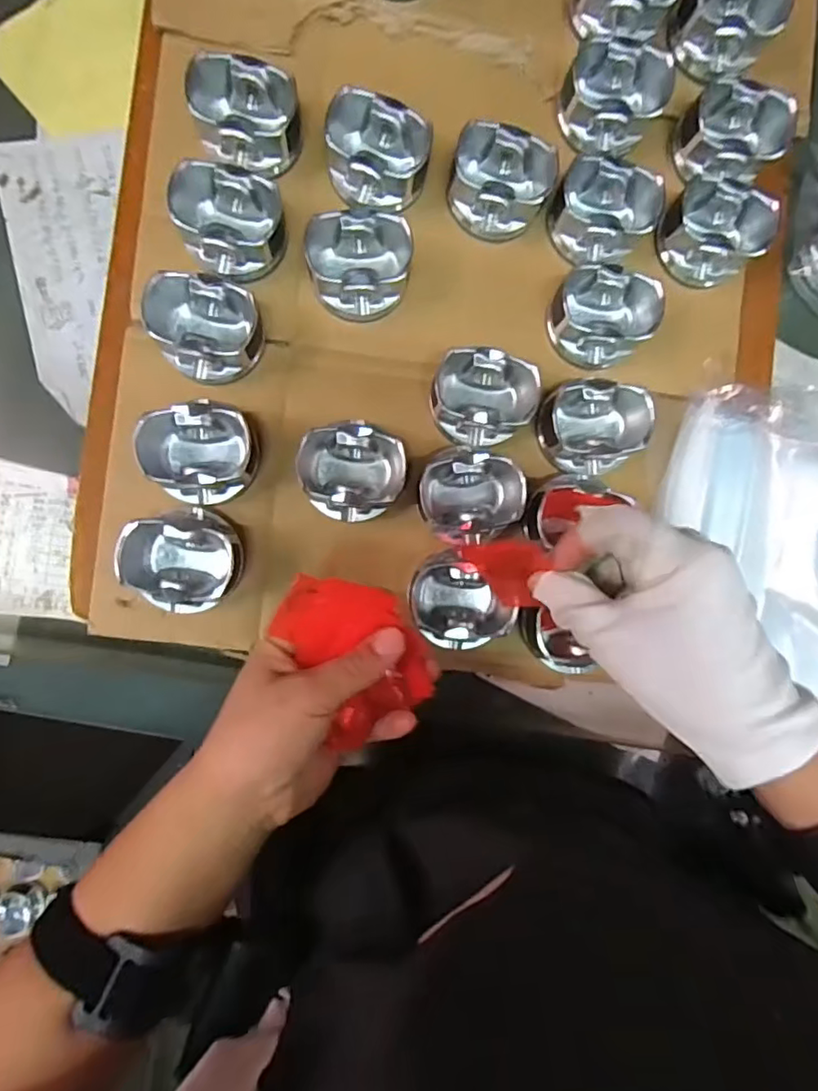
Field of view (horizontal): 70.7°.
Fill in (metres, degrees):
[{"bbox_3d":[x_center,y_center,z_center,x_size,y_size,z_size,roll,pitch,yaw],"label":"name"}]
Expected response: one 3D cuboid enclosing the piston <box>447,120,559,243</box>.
[{"bbox_3d":[0.065,-0.258,0.417,0.076,0.043,0.063,17,89,-5],"label":"piston"}]

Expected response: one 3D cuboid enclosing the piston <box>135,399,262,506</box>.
[{"bbox_3d":[-0.140,-0.062,0.392,0.075,0.043,0.067,-4,90,-5],"label":"piston"}]

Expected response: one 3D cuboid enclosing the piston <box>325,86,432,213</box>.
[{"bbox_3d":[-0.022,-0.272,0.408,0.069,0.046,0.061,6,90,-5],"label":"piston"}]

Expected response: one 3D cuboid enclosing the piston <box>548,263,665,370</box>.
[{"bbox_3d":[0.139,-0.165,0.417,0.069,0.040,0.062,32,88,-4],"label":"piston"}]

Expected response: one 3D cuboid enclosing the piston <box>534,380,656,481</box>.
[{"bbox_3d":[0.133,-0.083,0.414,0.070,0.043,0.062,-6,91,-5],"label":"piston"}]

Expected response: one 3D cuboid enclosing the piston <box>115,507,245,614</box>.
[{"bbox_3d":[-0.151,0.010,0.386,0.067,0.050,0.069,0,90,-5],"label":"piston"}]

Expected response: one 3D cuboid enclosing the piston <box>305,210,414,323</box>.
[{"bbox_3d":[-0.035,-0.196,0.407,0.073,0.042,0.067,-1,90,-5],"label":"piston"}]

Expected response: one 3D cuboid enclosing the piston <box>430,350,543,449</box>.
[{"bbox_3d":[0.053,-0.104,0.410,0.077,0.045,0.068,10,89,-5],"label":"piston"}]

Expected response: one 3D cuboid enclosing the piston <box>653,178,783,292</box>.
[{"bbox_3d":[0.223,-0.233,0.430,0.076,0.044,0.064,33,87,-4],"label":"piston"}]

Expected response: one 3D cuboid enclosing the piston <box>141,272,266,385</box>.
[{"bbox_3d":[-0.136,-0.147,0.392,0.072,0.046,0.067,-19,92,-5],"label":"piston"}]

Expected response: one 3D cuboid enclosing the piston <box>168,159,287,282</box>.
[{"bbox_3d":[-0.120,-0.219,0.396,0.068,0.048,0.062,-9,91,-5],"label":"piston"}]

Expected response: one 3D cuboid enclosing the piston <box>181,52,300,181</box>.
[{"bbox_3d":[-0.110,-0.292,0.397,0.070,0.048,0.063,-14,91,-5],"label":"piston"}]

